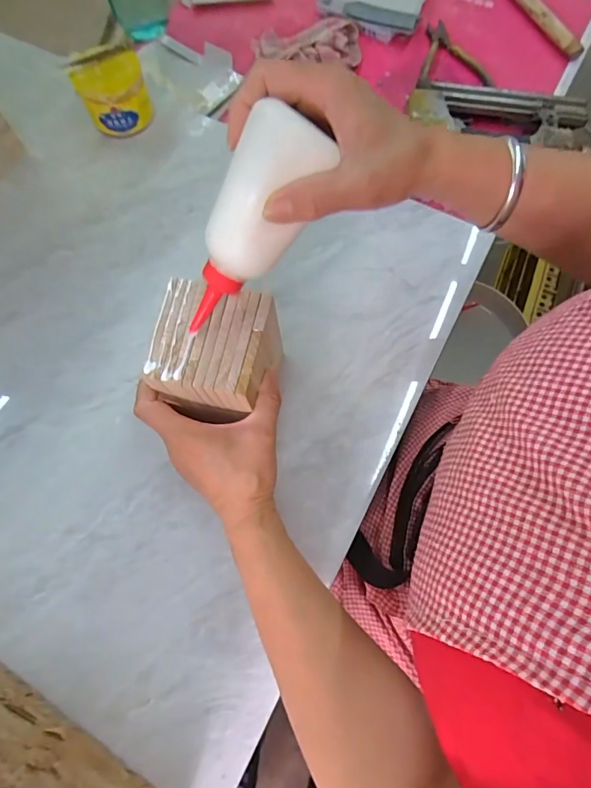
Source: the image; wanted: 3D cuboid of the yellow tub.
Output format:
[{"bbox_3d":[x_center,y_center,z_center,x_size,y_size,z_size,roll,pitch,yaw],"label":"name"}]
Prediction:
[{"bbox_3d":[-0.216,-0.359,0.522,0.077,0.074,0.072,-24,73,-9],"label":"yellow tub"}]

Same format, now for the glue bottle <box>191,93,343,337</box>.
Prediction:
[{"bbox_3d":[-0.036,-0.102,0.283,0.050,0.149,0.037,46,38,14],"label":"glue bottle"}]

